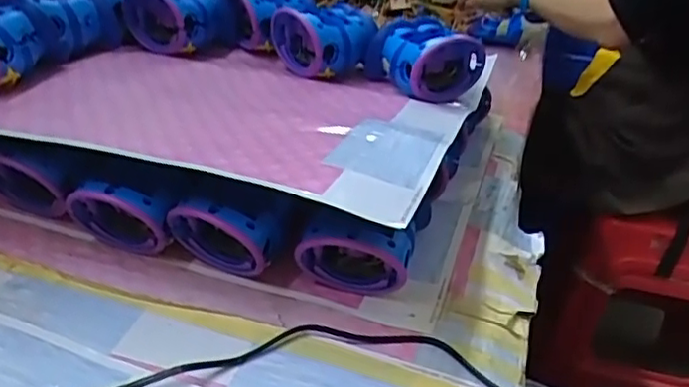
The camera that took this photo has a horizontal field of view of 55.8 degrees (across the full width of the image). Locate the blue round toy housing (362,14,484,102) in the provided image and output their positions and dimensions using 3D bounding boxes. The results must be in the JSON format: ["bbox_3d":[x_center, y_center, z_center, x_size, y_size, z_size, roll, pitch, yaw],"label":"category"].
[{"bbox_3d":[0.078,-0.135,0.636,0.091,0.063,0.091,-11,33,-26],"label":"blue round toy housing"}]

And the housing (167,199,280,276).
[{"bbox_3d":[-0.092,0.035,0.479,0.080,0.065,0.030,9,29,7],"label":"housing"}]

